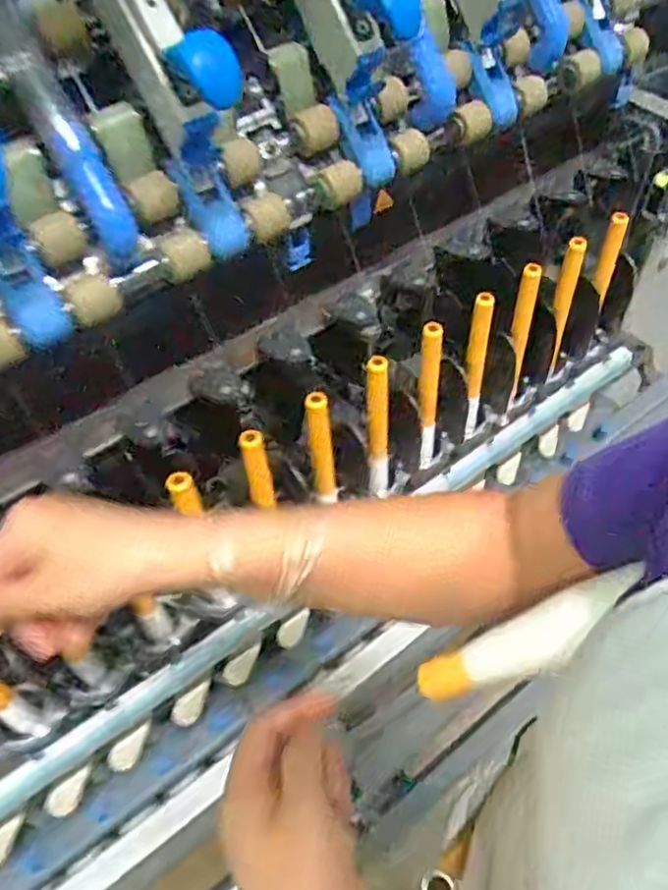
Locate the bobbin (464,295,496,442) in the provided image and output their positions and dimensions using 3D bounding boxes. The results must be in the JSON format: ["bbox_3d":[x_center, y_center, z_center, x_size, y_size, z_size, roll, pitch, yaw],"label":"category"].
[{"bbox_3d":[0.156,-0.081,0.756,0.021,0.207,0.022,13,53,13],"label":"bobbin"}]

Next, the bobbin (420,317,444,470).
[{"bbox_3d":[0.101,-0.048,0.725,0.018,0.195,0.023,-6,51,-2],"label":"bobbin"}]

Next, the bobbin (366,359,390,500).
[{"bbox_3d":[0.045,-0.016,0.700,0.022,0.189,0.021,-1,51,2],"label":"bobbin"}]

